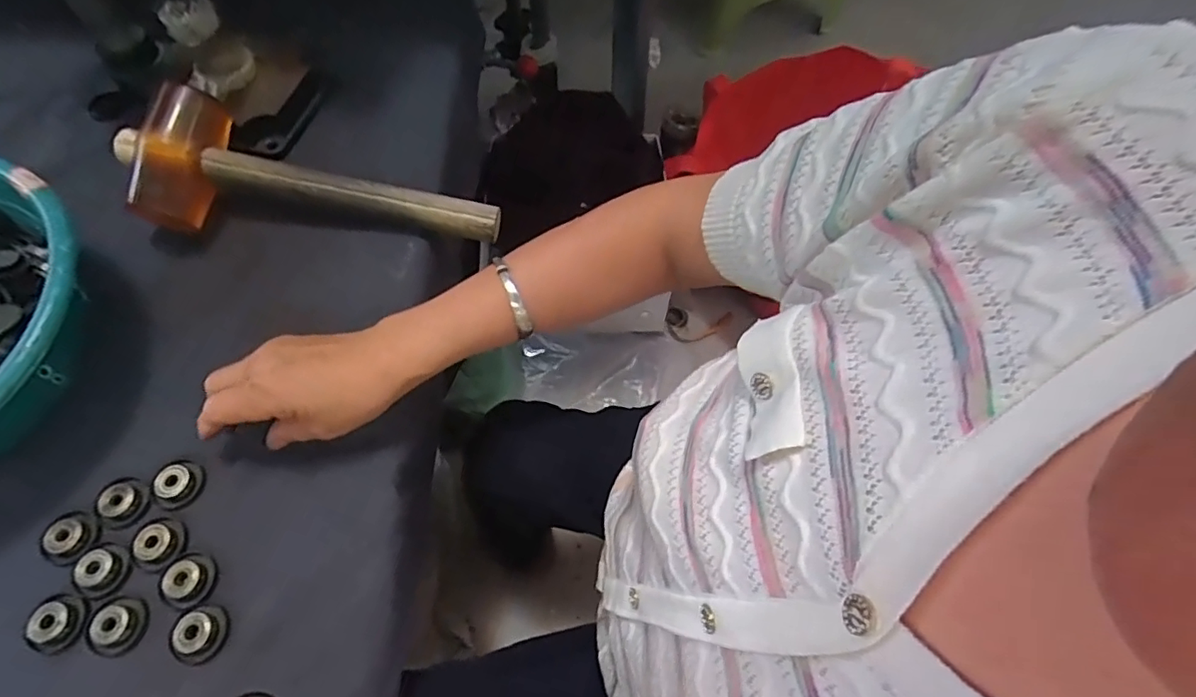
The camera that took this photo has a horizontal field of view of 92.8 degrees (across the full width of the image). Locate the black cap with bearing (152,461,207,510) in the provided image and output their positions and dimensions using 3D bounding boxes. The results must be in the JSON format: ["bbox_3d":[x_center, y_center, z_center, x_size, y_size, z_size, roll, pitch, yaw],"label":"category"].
[{"bbox_3d":[-0.281,0.090,0.379,0.026,0.014,0.030,17,64,8],"label":"black cap with bearing"}]

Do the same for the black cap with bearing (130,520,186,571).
[{"bbox_3d":[-0.279,0.124,0.362,0.025,0.013,0.028,-23,65,-12],"label":"black cap with bearing"}]

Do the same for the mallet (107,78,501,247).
[{"bbox_3d":[-0.227,-0.144,0.457,0.298,0.066,0.105,4,63,1],"label":"mallet"}]

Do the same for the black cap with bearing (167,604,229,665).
[{"bbox_3d":[-0.239,0.171,0.342,0.027,0.014,0.030,-26,66,-14],"label":"black cap with bearing"}]

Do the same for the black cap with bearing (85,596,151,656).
[{"bbox_3d":[-0.289,0.167,0.342,0.027,0.012,0.031,-2,63,-2],"label":"black cap with bearing"}]

